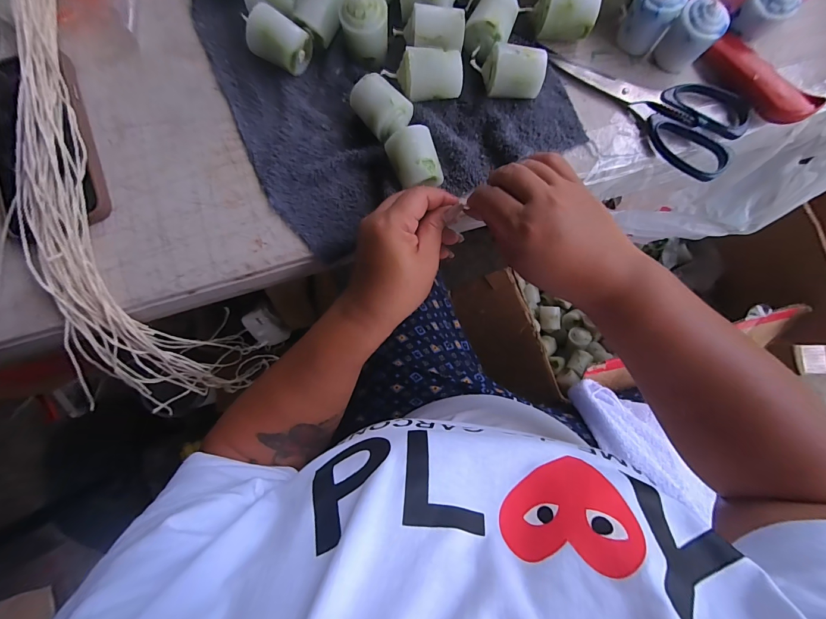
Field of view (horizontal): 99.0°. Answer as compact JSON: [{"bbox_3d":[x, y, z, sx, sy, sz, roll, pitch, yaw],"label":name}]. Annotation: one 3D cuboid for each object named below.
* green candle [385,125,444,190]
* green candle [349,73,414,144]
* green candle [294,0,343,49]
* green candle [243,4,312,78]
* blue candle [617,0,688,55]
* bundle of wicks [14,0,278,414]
[{"bbox_3d":[0.002,-0.118,0.283,0.035,0.034,0.043,-22,85,-2],"label":"green candle"},{"bbox_3d":[-0.025,-0.162,0.287,0.036,0.035,0.046,-44,86,-4],"label":"green candle"},{"bbox_3d":[-0.077,-0.252,0.298,0.033,0.031,0.043,18,85,2],"label":"green candle"},{"bbox_3d":[-0.113,-0.223,0.294,0.043,0.035,0.033,24,85,2],"label":"green candle"},{"bbox_3d":[0.199,-0.249,0.295,0.036,0.047,0.034,35,86,3],"label":"blue candle"},{"bbox_3d":[-0.296,-0.136,0.394,0.075,0.253,0.391,-15,85,-1],"label":"bundle of wicks"}]

